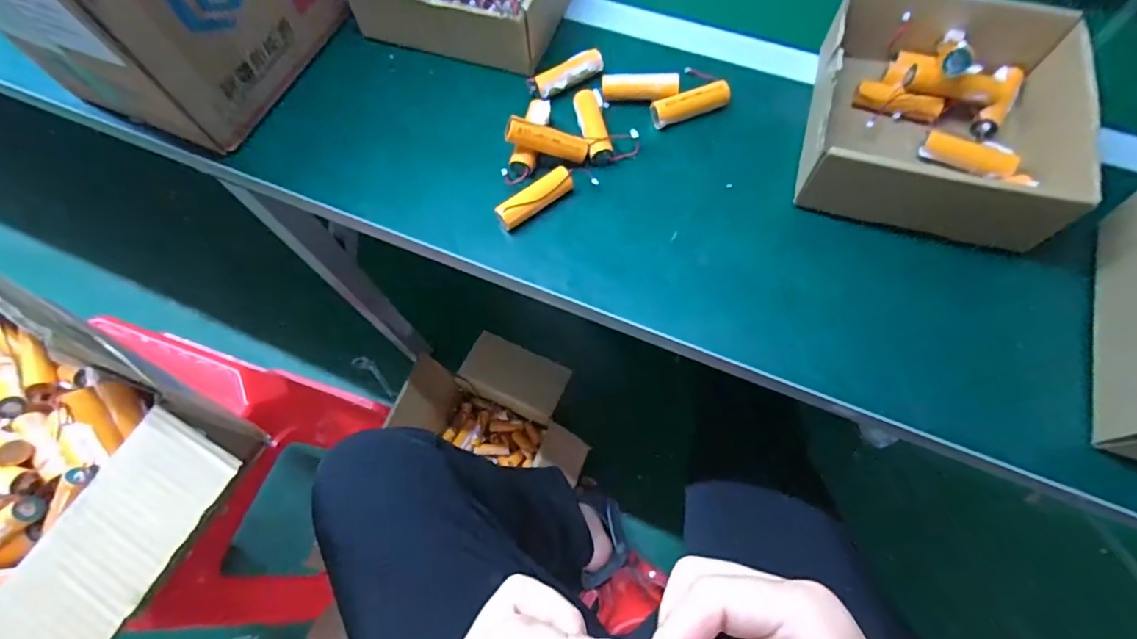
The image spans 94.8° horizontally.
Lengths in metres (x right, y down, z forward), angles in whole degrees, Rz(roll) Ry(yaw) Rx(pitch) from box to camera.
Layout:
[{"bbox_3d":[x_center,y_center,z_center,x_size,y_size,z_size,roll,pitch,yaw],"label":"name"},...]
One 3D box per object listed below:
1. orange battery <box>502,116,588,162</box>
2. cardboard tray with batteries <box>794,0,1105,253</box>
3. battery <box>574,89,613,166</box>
[{"bbox_3d":[-0.017,-0.154,0.452,0.073,0.018,0.020,12,66,-19],"label":"orange battery"},{"bbox_3d":[0.306,-0.178,0.437,0.193,0.067,0.212,14,69,9],"label":"cardboard tray with batteries"},{"bbox_3d":[0.022,-0.176,0.476,0.021,0.018,0.070,-14,67,-3],"label":"battery"}]

